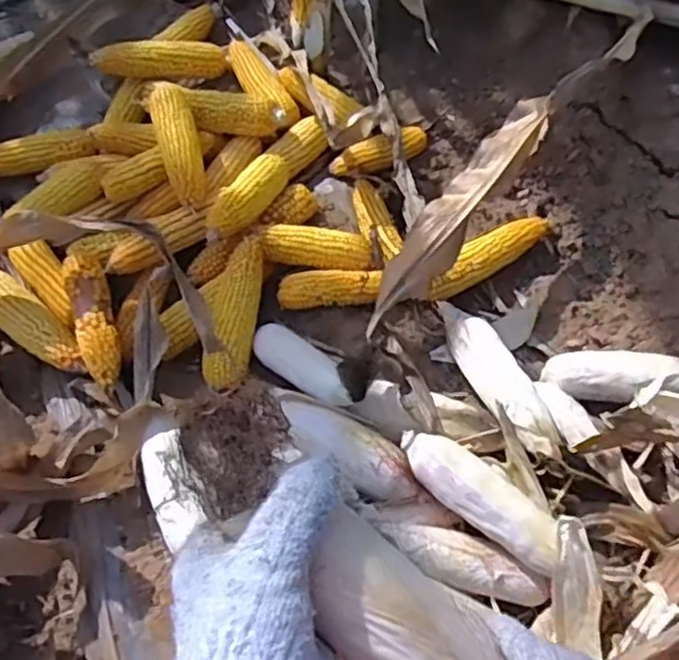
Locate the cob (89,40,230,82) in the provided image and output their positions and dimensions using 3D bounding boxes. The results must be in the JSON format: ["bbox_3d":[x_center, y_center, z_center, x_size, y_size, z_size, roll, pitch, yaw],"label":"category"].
[{"bbox_3d":[-0.264,-0.399,1.011,0.196,0.044,0.044,-6,61,-16],"label":"cob"}]

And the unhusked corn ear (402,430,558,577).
[{"bbox_3d":[0.137,0.161,0.676,0.184,0.043,0.057,33,69,19],"label":"unhusked corn ear"}]

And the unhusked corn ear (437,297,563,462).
[{"bbox_3d":[0.176,0.048,0.775,0.058,0.052,0.224,-23,64,-8],"label":"unhusked corn ear"}]

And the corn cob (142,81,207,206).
[{"bbox_3d":[-0.207,-0.238,0.898,0.056,0.063,0.177,-20,63,-6],"label":"corn cob"}]

